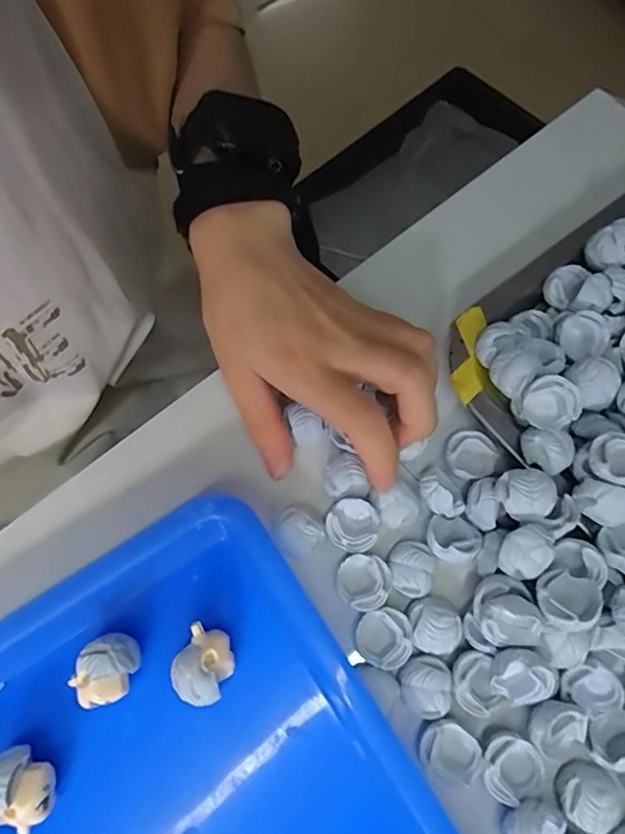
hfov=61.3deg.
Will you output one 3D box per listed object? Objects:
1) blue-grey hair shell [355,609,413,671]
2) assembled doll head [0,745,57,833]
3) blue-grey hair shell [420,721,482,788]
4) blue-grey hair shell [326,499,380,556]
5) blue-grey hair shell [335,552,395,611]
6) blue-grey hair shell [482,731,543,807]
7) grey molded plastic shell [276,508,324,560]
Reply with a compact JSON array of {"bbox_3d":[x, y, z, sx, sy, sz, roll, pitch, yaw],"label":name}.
[{"bbox_3d":[0.031,0.095,0.228,0.022,0.011,0.023,1,71,-2],"label":"blue-grey hair shell"},{"bbox_3d":[-0.110,0.141,0.200,0.023,0.021,0.027,-43,77,-15],"label":"assembled doll head"},{"bbox_3d":[0.056,0.136,0.214,0.022,0.011,0.020,1,71,-2],"label":"blue-grey hair shell"},{"bbox_3d":[0.018,0.050,0.242,0.024,0.011,0.022,1,71,-2],"label":"blue-grey hair shell"},{"bbox_3d":[0.022,0.073,0.235,0.023,0.010,0.023,34,73,10],"label":"blue-grey hair shell"},{"bbox_3d":[0.080,0.141,0.213,0.023,0.009,0.023,1,71,-2],"label":"blue-grey hair shell"},{"bbox_3d":[-0.007,0.052,0.239,0.019,0.008,0.021,-41,77,-14],"label":"grey molded plastic shell"}]

